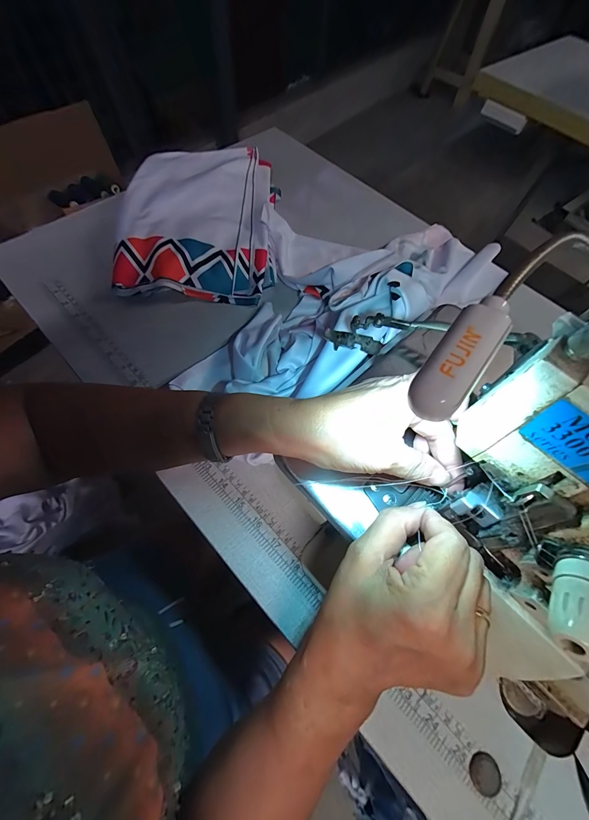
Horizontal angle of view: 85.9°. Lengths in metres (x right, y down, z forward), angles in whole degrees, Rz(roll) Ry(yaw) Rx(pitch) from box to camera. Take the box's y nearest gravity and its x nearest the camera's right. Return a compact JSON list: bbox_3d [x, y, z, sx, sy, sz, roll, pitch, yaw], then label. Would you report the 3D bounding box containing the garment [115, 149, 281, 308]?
[{"bbox_3d":[-0.128,-0.263,0.442,0.195,0.051,0.257,1,63,-2],"label":"garment"}]

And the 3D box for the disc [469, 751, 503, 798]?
[{"bbox_3d":[0.141,0.266,0.231,0.023,0.004,0.022,1,63,-2],"label":"disc"}]

